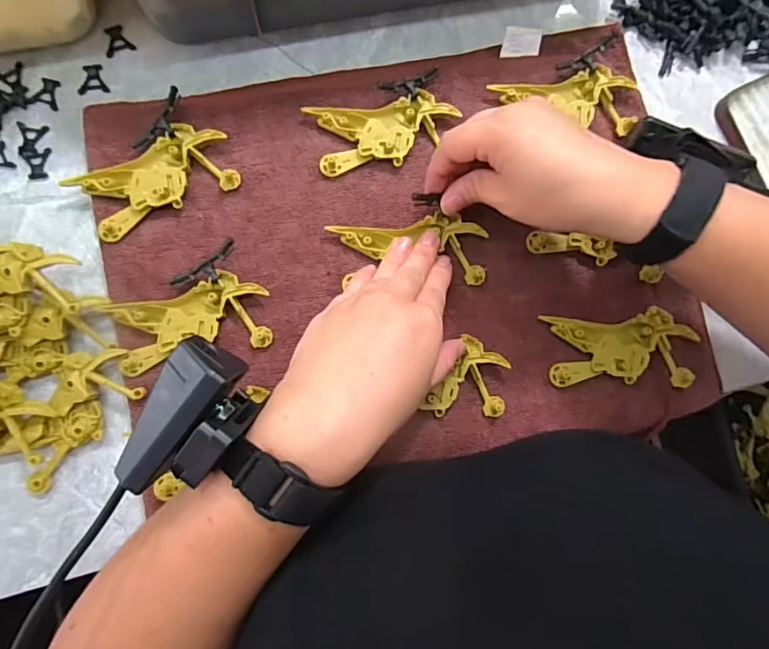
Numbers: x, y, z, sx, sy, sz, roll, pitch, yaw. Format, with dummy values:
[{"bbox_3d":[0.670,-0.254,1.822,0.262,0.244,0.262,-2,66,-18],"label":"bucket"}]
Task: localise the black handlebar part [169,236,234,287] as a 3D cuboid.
[{"bbox_3d":[-0.116,-0.036,0.325,0.049,0.006,0.017,-35,87,-7],"label":"black handlebar part"}]

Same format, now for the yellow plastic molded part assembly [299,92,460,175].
[{"bbox_3d":[-0.001,-0.135,0.353,0.101,0.012,0.046,-11,84,-5],"label":"yellow plastic molded part assembly"}]

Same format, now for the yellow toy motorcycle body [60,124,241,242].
[{"bbox_3d":[-0.153,-0.098,0.338,0.098,0.013,0.050,-27,86,-6],"label":"yellow toy motorcycle body"}]

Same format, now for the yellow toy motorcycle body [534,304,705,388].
[{"bbox_3d":[0.162,0.016,0.346,0.101,0.014,0.051,0,83,-4],"label":"yellow toy motorcycle body"}]

